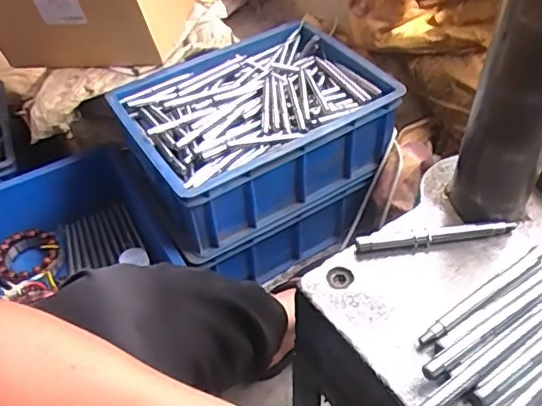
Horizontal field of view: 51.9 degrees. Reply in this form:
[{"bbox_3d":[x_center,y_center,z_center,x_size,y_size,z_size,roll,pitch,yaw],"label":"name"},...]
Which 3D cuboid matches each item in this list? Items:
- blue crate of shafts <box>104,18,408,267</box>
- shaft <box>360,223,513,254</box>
[{"bbox_3d":[-0.019,-0.132,0.957,0.417,0.147,0.304,-25,50,-19],"label":"blue crate of shafts"},{"bbox_3d":[0.138,0.029,0.468,0.134,0.010,0.013,-8,47,-5],"label":"shaft"}]

